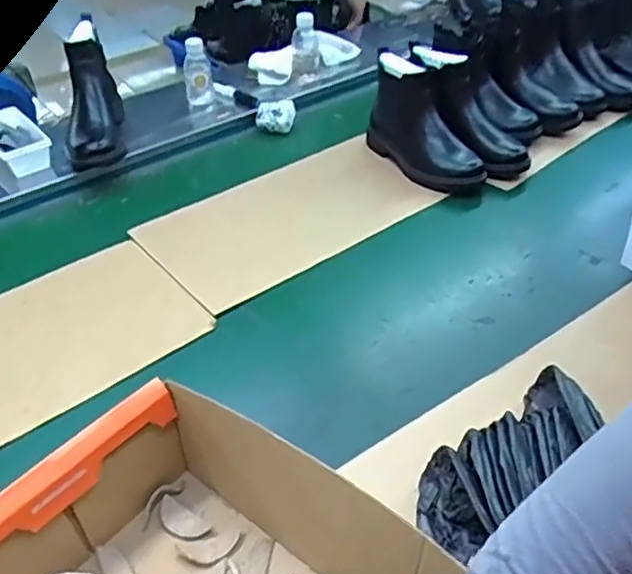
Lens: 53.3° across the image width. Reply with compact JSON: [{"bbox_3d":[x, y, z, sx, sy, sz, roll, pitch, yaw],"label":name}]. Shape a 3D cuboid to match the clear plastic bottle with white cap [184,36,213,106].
[{"bbox_3d":[-0.223,-0.404,1.193,0.051,0.122,0.056,-10,42,-10],"label":"clear plastic bottle with white cap"}]

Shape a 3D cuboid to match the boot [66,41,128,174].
[{"bbox_3d":[-0.387,-0.319,1.077,0.090,0.151,0.210,-10,42,-10],"label":"boot"}]

